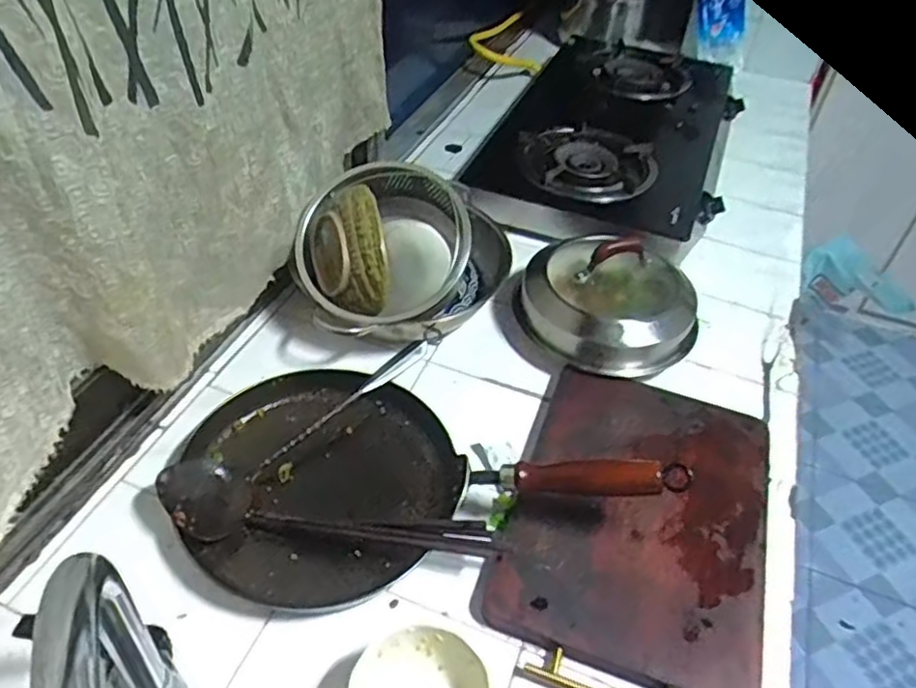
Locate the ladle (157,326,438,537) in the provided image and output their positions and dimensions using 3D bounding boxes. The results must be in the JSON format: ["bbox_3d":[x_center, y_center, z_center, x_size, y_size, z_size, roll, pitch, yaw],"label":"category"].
[{"bbox_3d":[-0.163,0.079,0.767,0.085,0.054,0.349,31,49,23],"label":"ladle"}]

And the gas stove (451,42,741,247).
[{"bbox_3d":[0.286,-0.408,1.250,0.397,0.079,0.665,18,46,12],"label":"gas stove"}]

